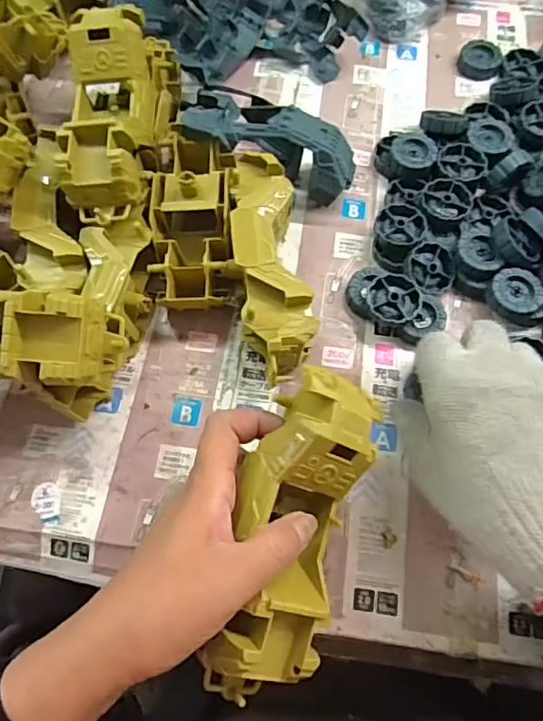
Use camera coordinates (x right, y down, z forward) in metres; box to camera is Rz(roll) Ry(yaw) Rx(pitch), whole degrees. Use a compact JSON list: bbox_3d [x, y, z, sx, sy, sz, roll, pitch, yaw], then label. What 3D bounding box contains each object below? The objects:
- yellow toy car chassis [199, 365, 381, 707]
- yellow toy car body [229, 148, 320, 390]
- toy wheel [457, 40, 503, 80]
[{"bbox_3d":[0.014,0.090,0.288,0.066,0.055,0.172,14,81,9],"label":"yellow toy car chassis"},{"bbox_3d":[-0.002,-0.068,0.392,0.047,0.062,0.172,-9,68,-1],"label":"yellow toy car body"},{"bbox_3d":[0.191,-0.274,0.492,0.038,0.016,0.039,-1,67,2],"label":"toy wheel"}]

